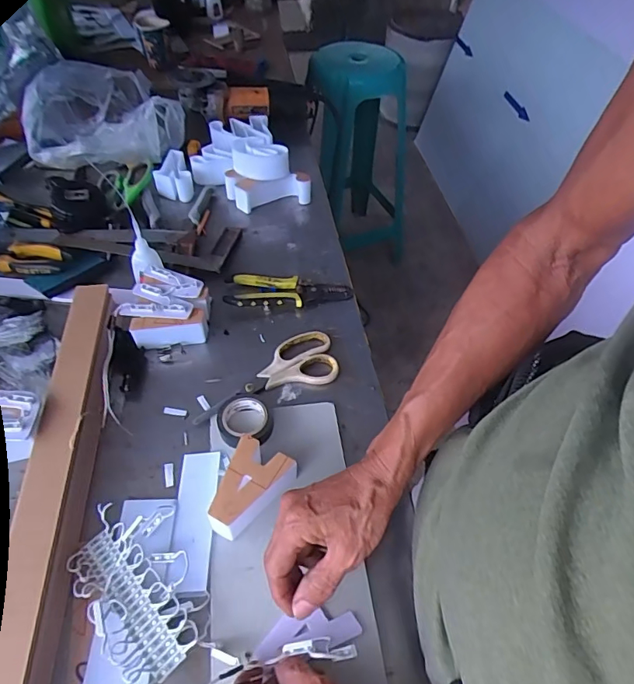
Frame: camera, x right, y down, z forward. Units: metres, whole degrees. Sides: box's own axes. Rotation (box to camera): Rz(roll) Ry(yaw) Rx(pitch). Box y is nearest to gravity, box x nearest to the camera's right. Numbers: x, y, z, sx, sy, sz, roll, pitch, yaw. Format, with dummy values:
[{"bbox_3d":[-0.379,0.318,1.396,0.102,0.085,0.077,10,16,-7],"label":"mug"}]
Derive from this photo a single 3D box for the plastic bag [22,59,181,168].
[{"bbox_3d":[-0.367,-0.389,0.814,0.251,0.132,0.164,-9,51,-10],"label":"plastic bag"}]

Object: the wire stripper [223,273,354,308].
[{"bbox_3d":[-0.039,-0.073,0.656,0.169,0.027,0.060,-5,50,-6],"label":"wire stripper"}]

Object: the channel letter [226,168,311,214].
[{"bbox_3d":[-0.081,-0.255,0.794,0.132,0.053,0.065,-15,52,-14],"label":"channel letter"}]

